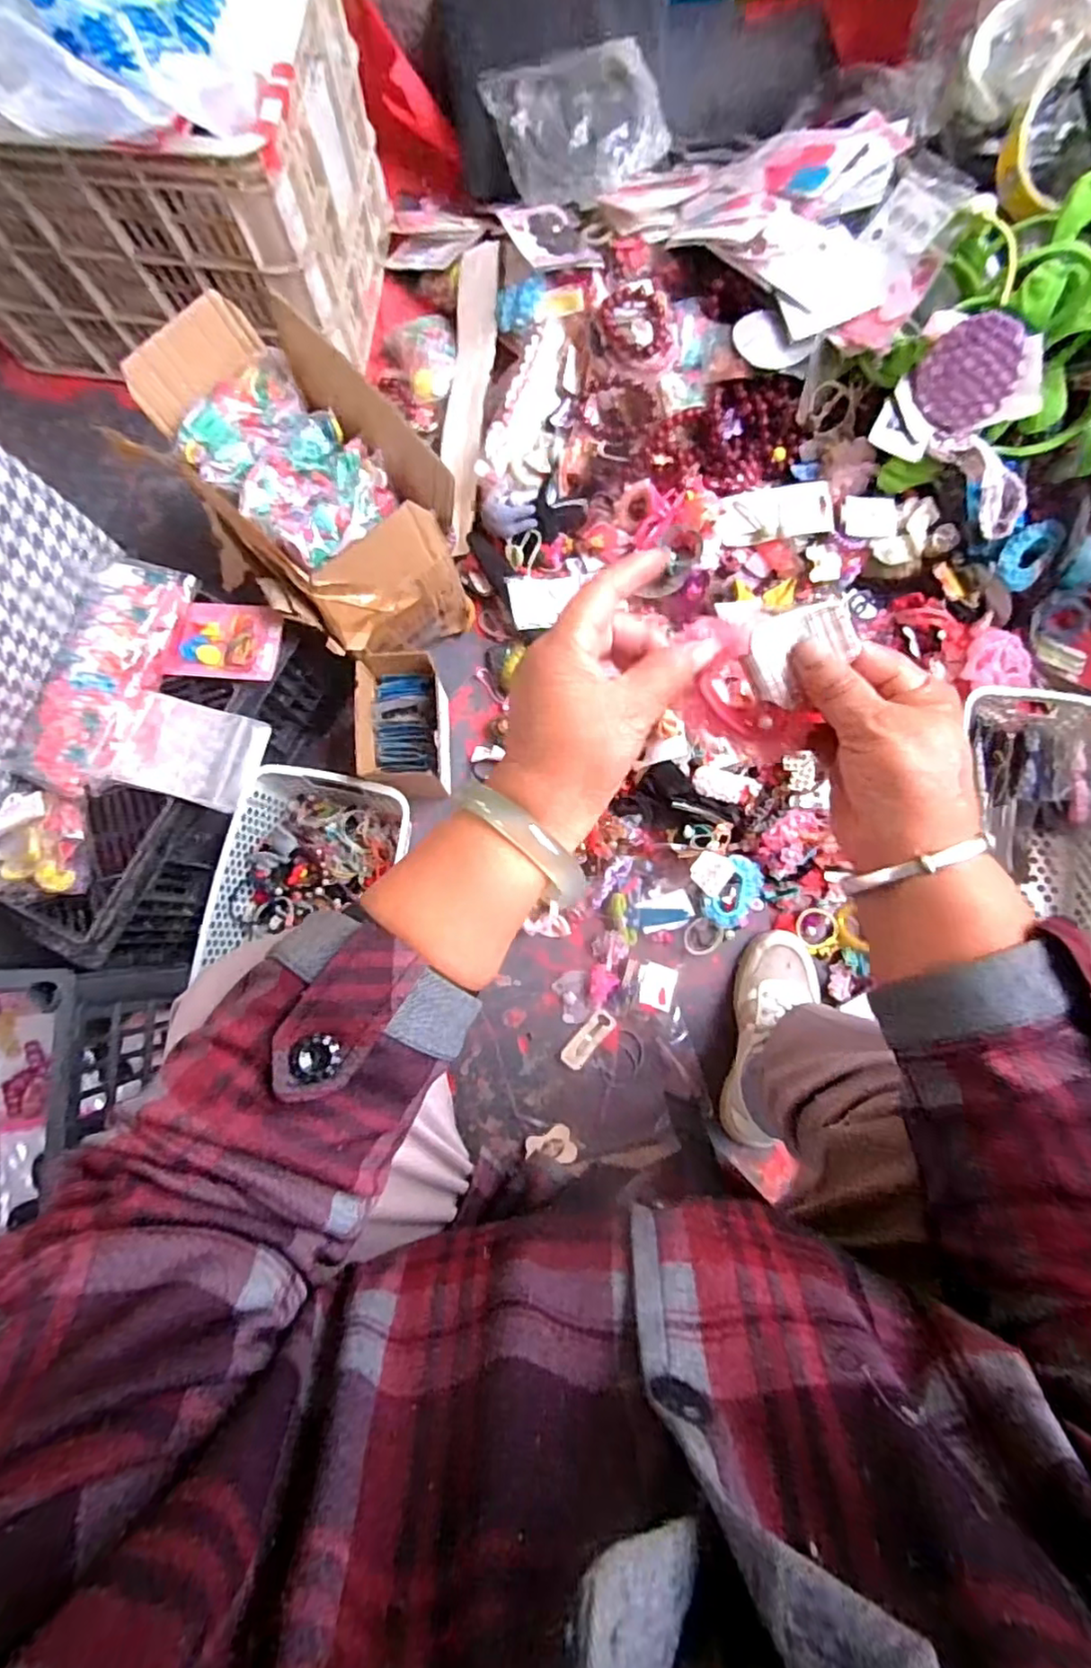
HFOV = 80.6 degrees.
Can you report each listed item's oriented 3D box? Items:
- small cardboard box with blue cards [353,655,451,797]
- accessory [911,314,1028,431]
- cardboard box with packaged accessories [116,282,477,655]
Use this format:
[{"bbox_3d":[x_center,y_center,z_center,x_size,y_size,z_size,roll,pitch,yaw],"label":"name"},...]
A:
[{"bbox_3d":[-0.164,-0.131,0.739,0.090,0.074,0.165,-2,82,0],"label":"small cardboard box with blue cards"},{"bbox_3d":[0.449,-0.486,0.680,0.095,0.095,0.016,50,47,-16],"label":"accessory"},{"bbox_3d":[-0.260,-0.356,0.705,0.211,0.202,0.339,-43,84,-5],"label":"cardboard box with packaged accessories"}]

